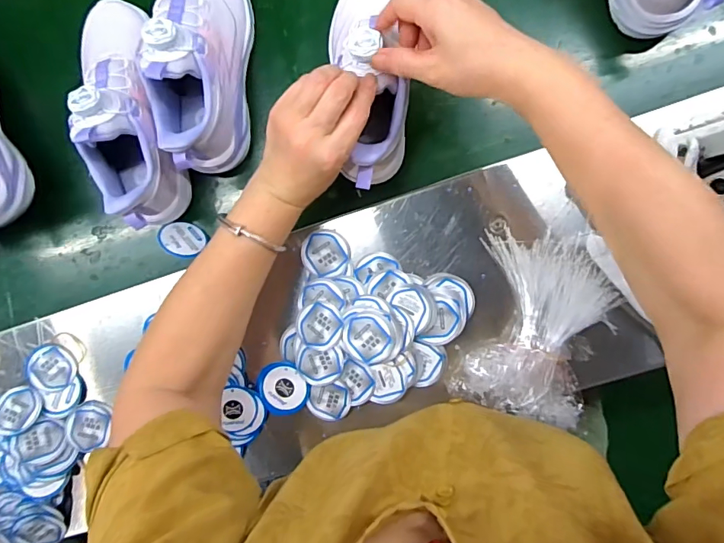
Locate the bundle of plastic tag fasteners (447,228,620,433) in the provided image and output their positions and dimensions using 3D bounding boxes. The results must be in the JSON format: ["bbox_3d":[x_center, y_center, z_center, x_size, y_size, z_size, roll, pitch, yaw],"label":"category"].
[{"bbox_3d":[0.164,0.054,0.436,0.125,0.034,0.167,14,95,3],"label":"bundle of plastic tag fasteners"}]

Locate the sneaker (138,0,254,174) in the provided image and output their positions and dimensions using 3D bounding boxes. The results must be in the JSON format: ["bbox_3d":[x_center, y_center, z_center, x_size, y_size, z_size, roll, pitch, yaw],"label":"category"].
[{"bbox_3d":[-0.158,-0.208,0.430,0.088,0.114,0.226,-4,94,4],"label":"sneaker"}]

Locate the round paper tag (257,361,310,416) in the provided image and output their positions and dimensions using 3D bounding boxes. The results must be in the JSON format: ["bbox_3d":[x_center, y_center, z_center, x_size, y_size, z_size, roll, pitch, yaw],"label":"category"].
[{"bbox_3d":[-0.080,0.121,0.467,0.048,0.006,0.054,-24,92,5],"label":"round paper tag"}]

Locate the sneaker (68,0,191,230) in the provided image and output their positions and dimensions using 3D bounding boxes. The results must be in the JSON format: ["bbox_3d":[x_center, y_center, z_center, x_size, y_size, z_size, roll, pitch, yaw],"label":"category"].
[{"bbox_3d":[-0.231,-0.154,0.440,0.075,0.109,0.229,-15,93,5],"label":"sneaker"}]

